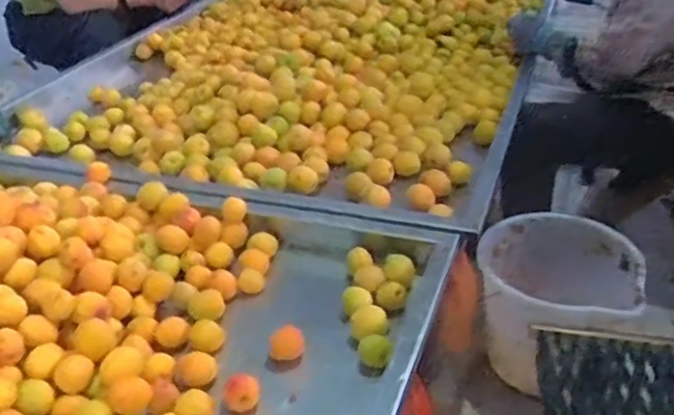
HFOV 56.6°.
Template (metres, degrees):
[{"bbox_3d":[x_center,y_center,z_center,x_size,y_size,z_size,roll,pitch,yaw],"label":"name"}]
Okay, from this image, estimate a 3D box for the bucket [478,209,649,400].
[{"bbox_3d":[0.393,0.183,1.124,0.251,0.226,0.281,-1,33,7],"label":"bucket"}]

